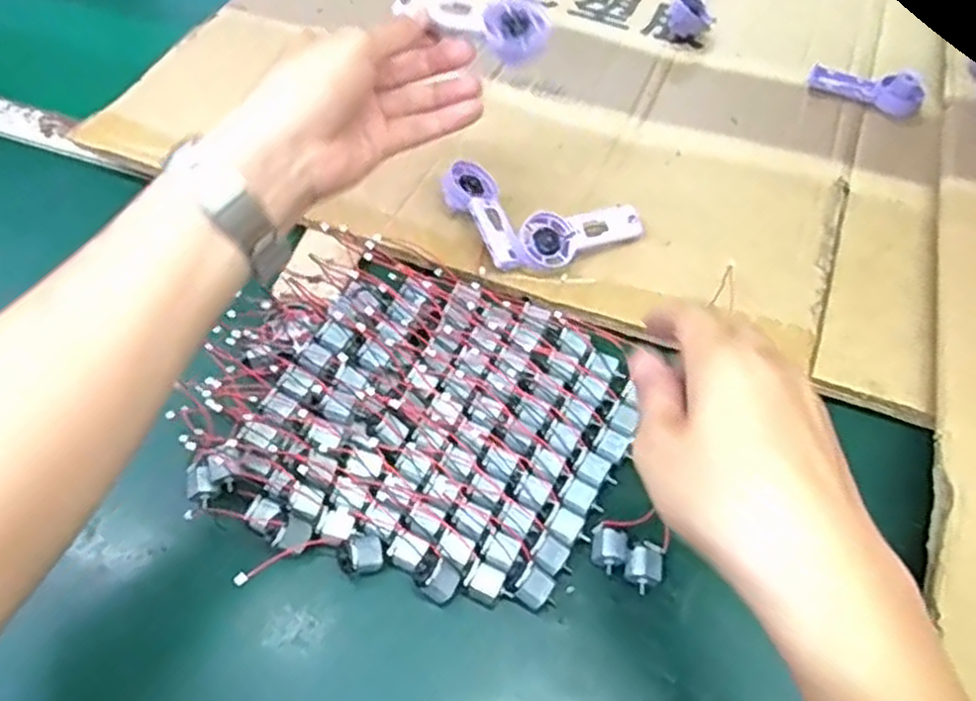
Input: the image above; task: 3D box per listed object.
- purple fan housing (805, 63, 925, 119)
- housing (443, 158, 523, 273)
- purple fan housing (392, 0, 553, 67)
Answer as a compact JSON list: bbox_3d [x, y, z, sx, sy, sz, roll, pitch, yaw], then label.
[{"bbox_3d":[0.324,-0.226,0.645,0.091,0.019,0.044,31,60,21],"label":"purple fan housing"},{"bbox_3d":[-0.004,-0.095,0.534,0.037,0.025,0.090,-14,55,-10],"label":"housing"},{"bbox_3d":[-0.009,-0.196,0.448,0.091,0.019,0.043,12,54,-11],"label":"purple fan housing"}]

